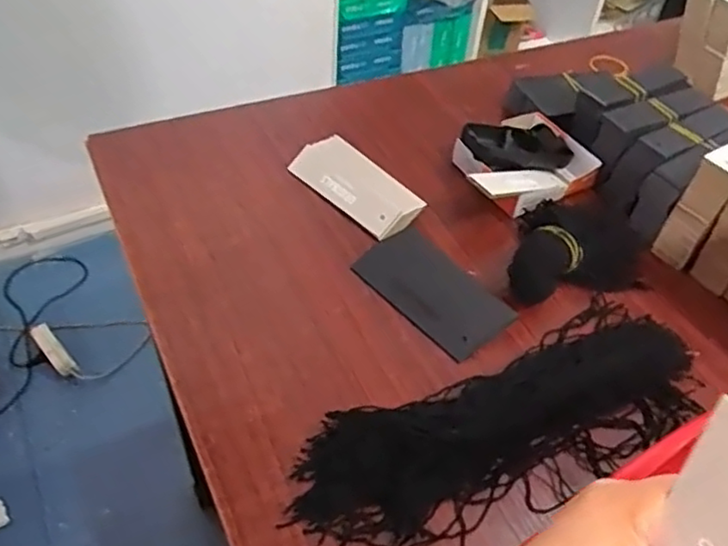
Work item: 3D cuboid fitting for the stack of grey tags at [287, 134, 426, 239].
[{"bbox_3d":[-0.009,-0.084,0.627,0.133,0.030,0.057,37,54,27],"label":"stack of grey tags"}]

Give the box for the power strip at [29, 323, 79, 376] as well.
[{"bbox_3d":[-0.645,0.161,1.361,0.039,0.028,0.137,-35,70,-31],"label":"power strip"}]

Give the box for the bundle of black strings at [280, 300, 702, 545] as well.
[{"bbox_3d":[0.102,0.100,0.452,0.305,0.024,0.115,-18,51,-20],"label":"bundle of black strings"}]

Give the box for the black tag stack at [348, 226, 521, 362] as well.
[{"bbox_3d":[0.058,0.016,0.557,0.072,0.008,0.129,-35,61,-24],"label":"black tag stack"}]

